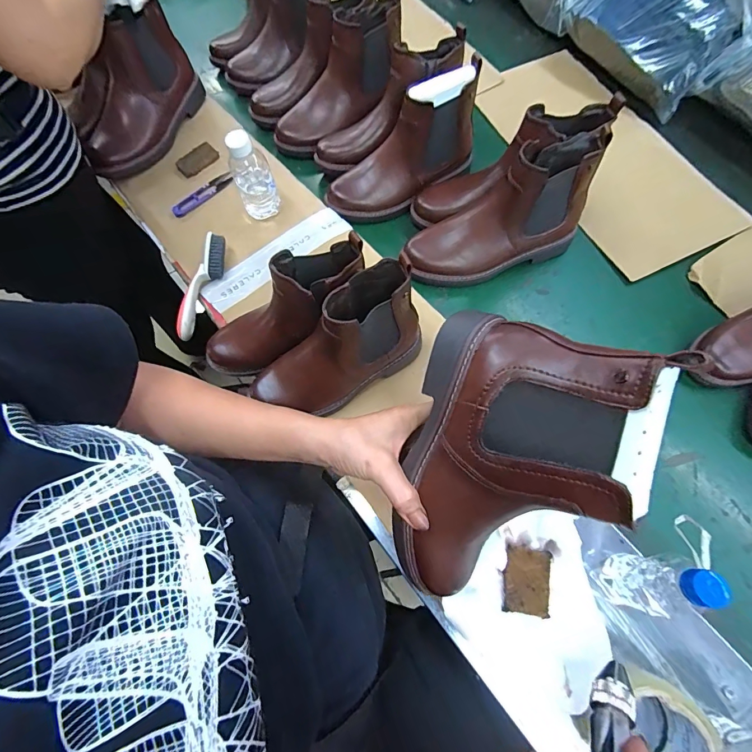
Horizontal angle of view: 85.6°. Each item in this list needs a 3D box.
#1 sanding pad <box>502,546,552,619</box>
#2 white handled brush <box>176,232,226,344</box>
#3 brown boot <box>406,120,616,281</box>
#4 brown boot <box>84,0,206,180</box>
[{"bbox_3d":[0.173,0.234,0.463,0.051,0.007,0.069,9,70,5],"label":"sanding pad"},{"bbox_3d":[-0.264,-0.137,0.613,0.030,0.035,0.163,13,70,6],"label":"white handled brush"},{"bbox_3d":[0.179,-0.232,0.602,0.270,0.158,0.097,-19,70,-6],"label":"brown boot"},{"bbox_3d":[-0.410,-0.476,0.685,0.108,0.150,0.253,20,71,8],"label":"brown boot"}]

